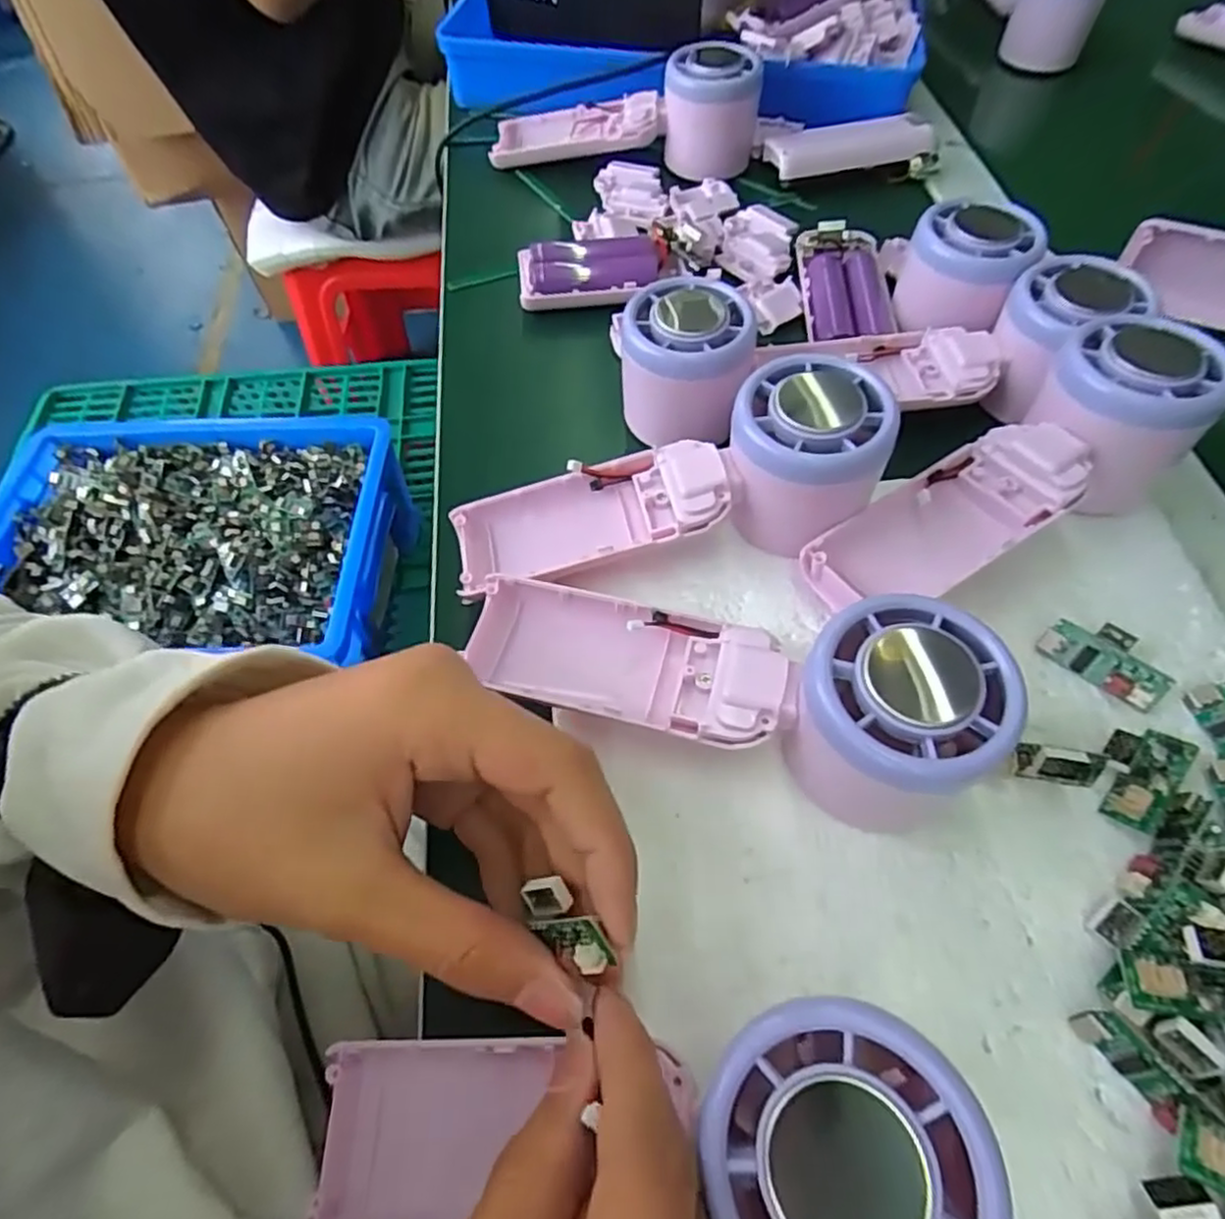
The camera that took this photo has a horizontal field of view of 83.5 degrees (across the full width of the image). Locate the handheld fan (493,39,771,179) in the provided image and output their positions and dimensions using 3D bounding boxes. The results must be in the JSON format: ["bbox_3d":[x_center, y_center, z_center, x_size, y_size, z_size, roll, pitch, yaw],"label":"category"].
[{"bbox_3d":[0.005,-0.307,0.420,0.165,0.050,0.065,7,59,6],"label":"handheld fan"}]

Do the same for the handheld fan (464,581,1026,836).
[{"bbox_3d":[0.033,0.027,0.225,0.164,0.059,0.055,9,58,23],"label":"handheld fan"}]

